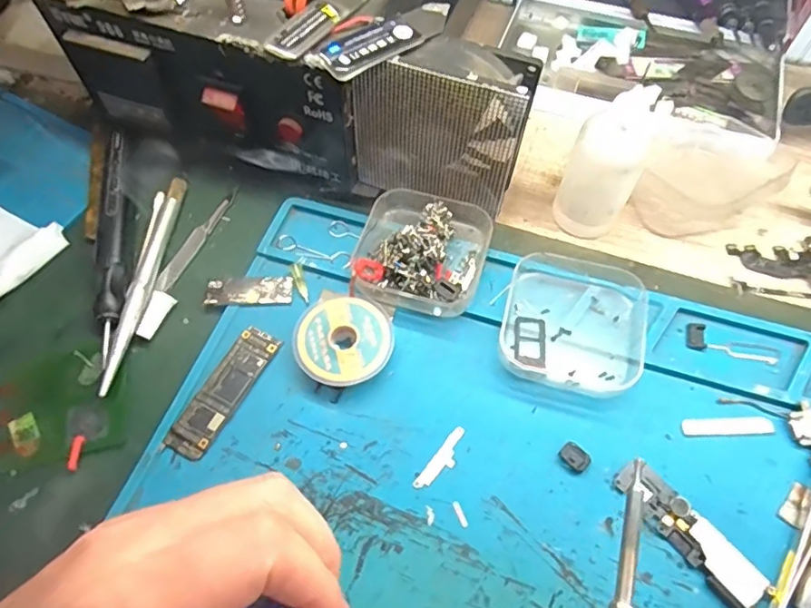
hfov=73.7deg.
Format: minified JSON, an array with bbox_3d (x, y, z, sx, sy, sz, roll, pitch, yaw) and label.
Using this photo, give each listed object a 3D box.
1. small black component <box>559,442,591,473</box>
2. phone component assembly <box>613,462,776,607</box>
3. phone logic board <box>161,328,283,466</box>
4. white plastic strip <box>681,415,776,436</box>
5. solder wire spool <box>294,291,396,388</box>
[{"bbox_3d":[0.073,0.065,0.232,0.009,0.004,0.012,-40,67,-19],"label":"small black component"},{"bbox_3d":[0.114,0.091,0.216,0.017,0.004,0.065,-36,66,-17],"label":"phone component assembly"},{"bbox_3d":[-0.082,0.039,0.248,0.020,0.004,0.065,25,64,14],"label":"phone logic board"},{"bbox_3d":[0.142,0.053,0.237,0.039,0.004,0.009,-2,61,1],"label":"white plastic strip"},{"bbox_3d":[-0.028,0.018,0.255,0.044,0.013,0.045,-1,61,1],"label":"solder wire spool"}]

